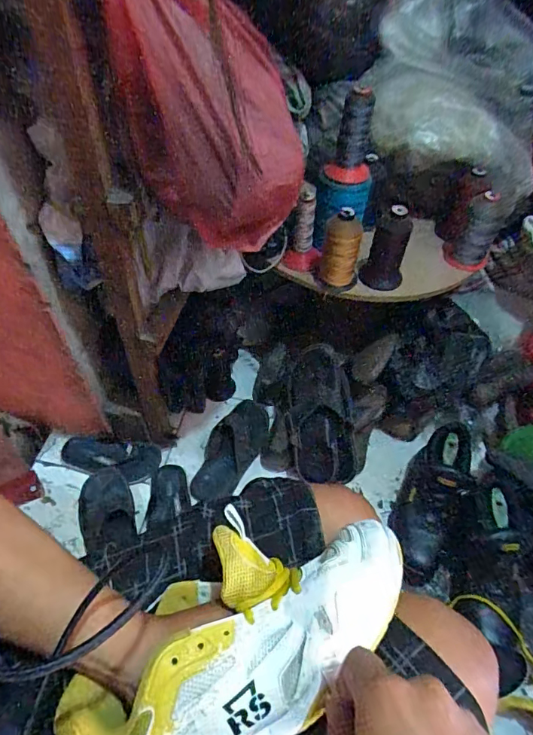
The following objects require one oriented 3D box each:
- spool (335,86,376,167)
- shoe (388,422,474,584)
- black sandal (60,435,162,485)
[{"bbox_3d":[0.156,-0.421,0.771,0.054,0.110,0.051,11,51,5],"label":"spool"},{"bbox_3d":[0.313,0.251,0.867,0.096,0.085,0.295,20,81,12],"label":"shoe"},{"bbox_3d":[-0.328,0.190,0.942,0.209,0.043,0.073,9,51,4],"label":"black sandal"}]

